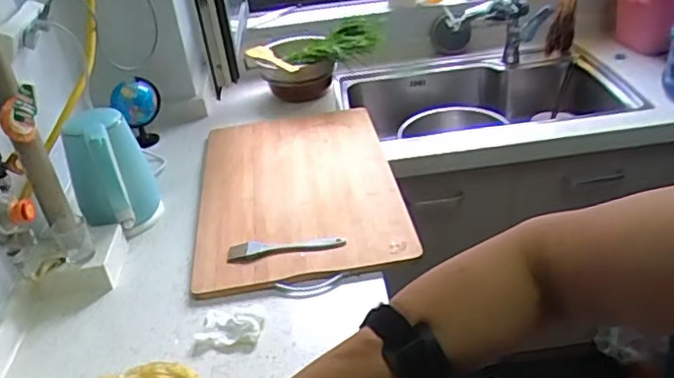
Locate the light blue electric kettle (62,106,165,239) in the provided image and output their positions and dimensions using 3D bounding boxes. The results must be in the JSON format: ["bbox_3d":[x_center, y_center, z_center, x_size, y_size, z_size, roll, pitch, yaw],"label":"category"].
[{"bbox_3d":[-0.418,-0.030,1.129,0.121,0.227,0.150,7,35,21],"label":"light blue electric kettle"}]

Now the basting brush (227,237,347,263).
[{"bbox_3d":[-0.088,0.100,1.039,0.202,0.019,0.032,-7,33,0],"label":"basting brush"}]

